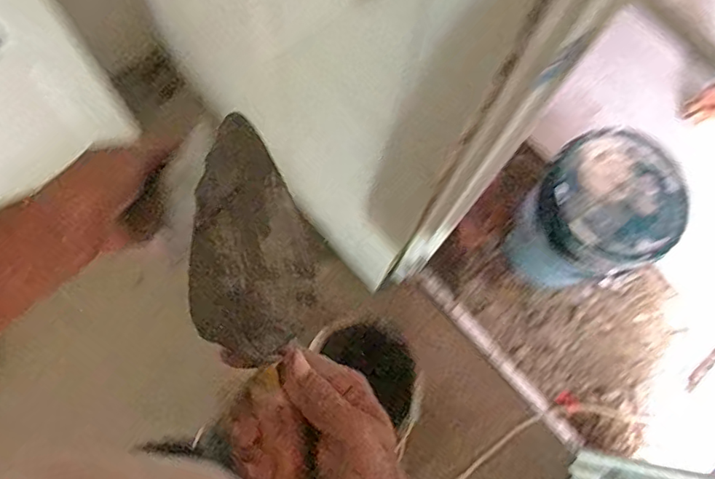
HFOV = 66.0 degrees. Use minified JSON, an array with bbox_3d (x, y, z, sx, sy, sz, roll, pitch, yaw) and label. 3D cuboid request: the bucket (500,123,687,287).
[{"bbox_3d":[0.543,-0.037,1.313,0.284,0.373,0.279,1,75,-4],"label":"bucket"}]

